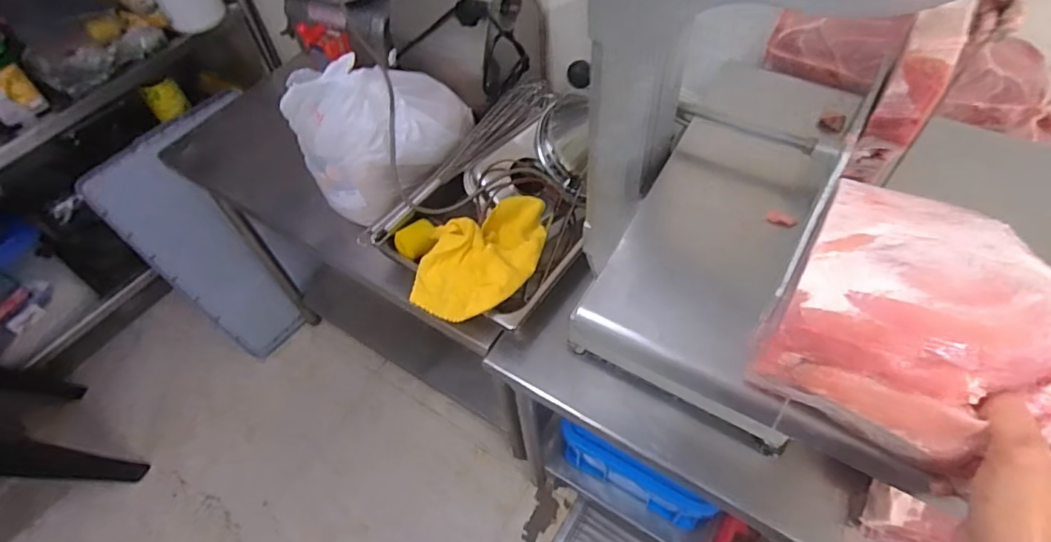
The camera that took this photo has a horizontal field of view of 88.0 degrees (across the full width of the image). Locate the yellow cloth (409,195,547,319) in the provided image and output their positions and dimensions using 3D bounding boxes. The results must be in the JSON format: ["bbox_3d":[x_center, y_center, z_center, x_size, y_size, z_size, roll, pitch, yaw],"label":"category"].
[{"bbox_3d":[-0.064,-0.034,0.908,0.174,0.079,0.256,22,58,18],"label":"yellow cloth"}]

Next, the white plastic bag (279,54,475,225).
[{"bbox_3d":[-0.244,-0.260,0.981,0.315,0.216,0.221,-23,56,-13],"label":"white plastic bag"}]

